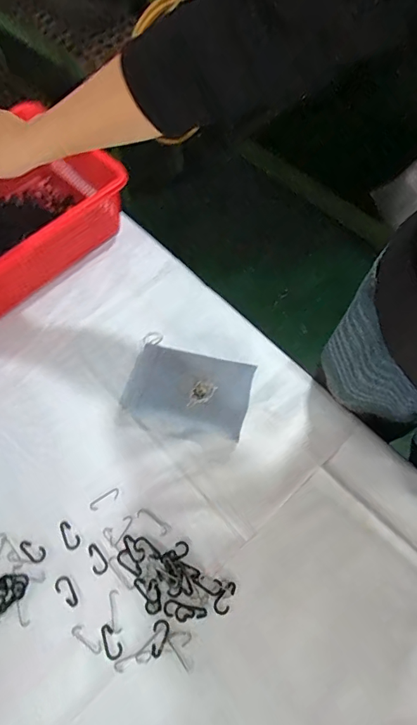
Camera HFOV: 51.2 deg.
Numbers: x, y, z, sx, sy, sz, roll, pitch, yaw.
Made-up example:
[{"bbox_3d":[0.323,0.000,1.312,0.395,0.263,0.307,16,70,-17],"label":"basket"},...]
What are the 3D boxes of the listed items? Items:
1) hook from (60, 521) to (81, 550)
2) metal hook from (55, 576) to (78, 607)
[{"bbox_3d":[-0.176,0.218,0.549,0.019,0.004,0.037,-36,68,-15],"label":"hook"},{"bbox_3d":[-0.170,0.274,0.519,0.018,0.004,0.037,-35,68,-14],"label":"metal hook"}]

